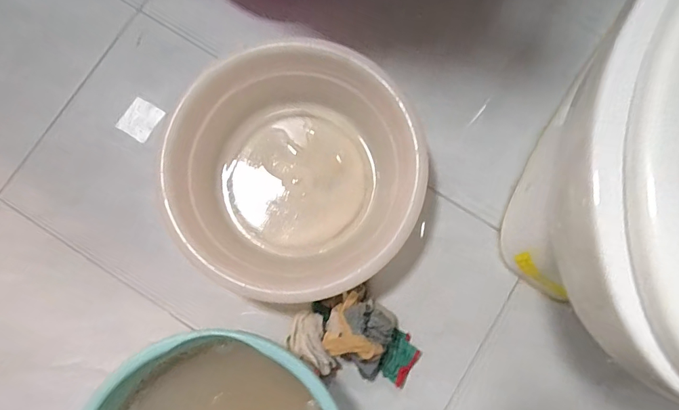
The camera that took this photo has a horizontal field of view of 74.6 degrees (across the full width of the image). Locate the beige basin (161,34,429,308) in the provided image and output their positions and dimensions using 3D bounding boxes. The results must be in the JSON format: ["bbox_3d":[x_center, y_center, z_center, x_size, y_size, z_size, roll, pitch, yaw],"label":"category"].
[{"bbox_3d":[-0.060,-0.038,0.673,0.348,0.126,0.340,0,80,-1],"label":"beige basin"}]

